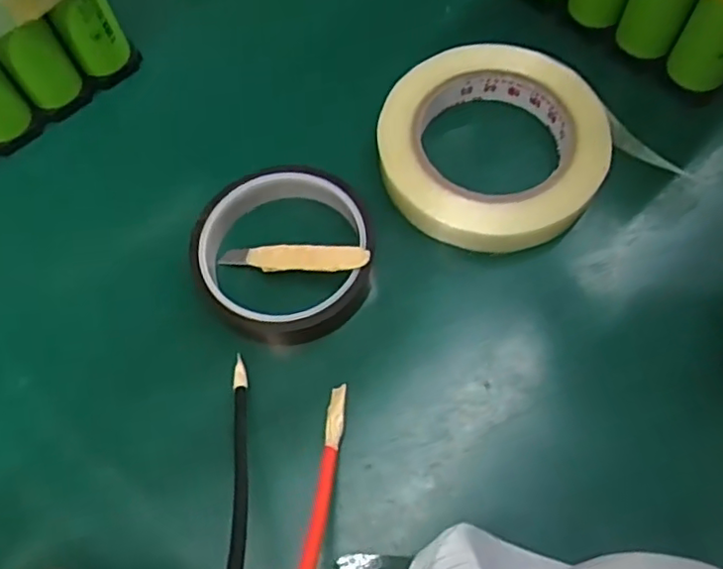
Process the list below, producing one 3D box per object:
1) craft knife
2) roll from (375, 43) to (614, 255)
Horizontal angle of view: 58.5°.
[{"bbox_3d":[-0.034,-0.014,0.324,0.079,0.004,0.014,1,67,19],"label":"craft knife"},{"bbox_3d":[0.070,-0.076,0.340,0.115,0.026,0.115,0,68,1],"label":"roll"}]

